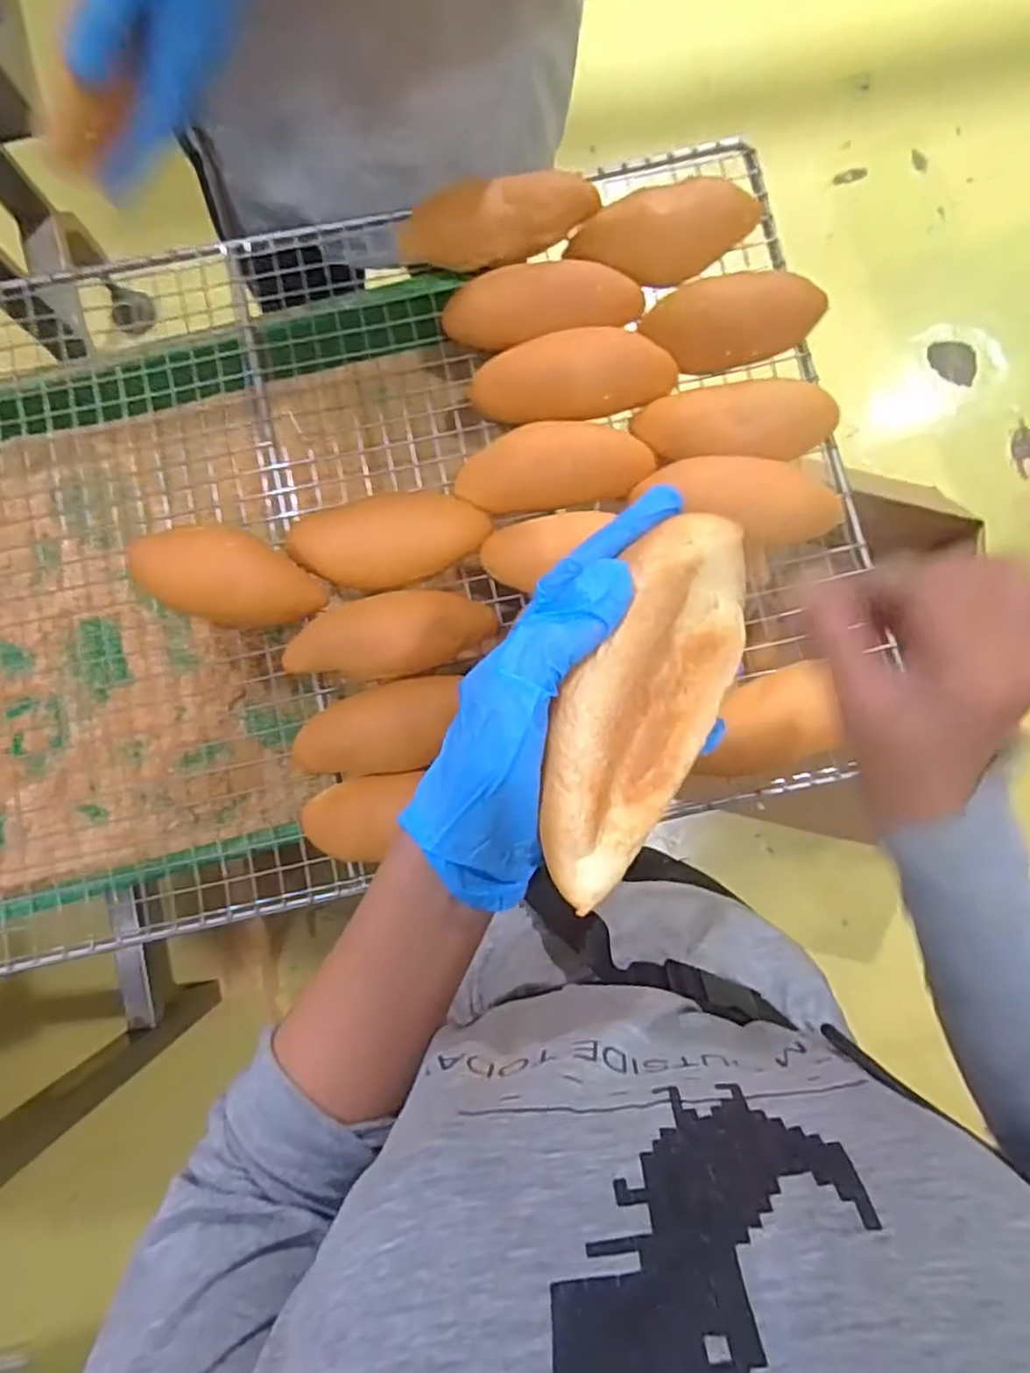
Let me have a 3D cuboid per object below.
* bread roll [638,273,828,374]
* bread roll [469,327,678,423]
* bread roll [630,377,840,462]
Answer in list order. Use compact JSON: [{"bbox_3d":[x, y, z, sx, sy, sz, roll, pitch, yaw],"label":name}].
[{"bbox_3d":[0.181,-0.290,0.553,0.128,0.036,0.056,-8,83,-1],"label":"bread roll"},{"bbox_3d":[0.044,-0.233,0.523,0.153,0.044,0.057,-14,84,-2],"label":"bread roll"},{"bbox_3d":[0.172,-0.206,0.547,0.155,0.035,0.061,1,84,10],"label":"bread roll"}]

